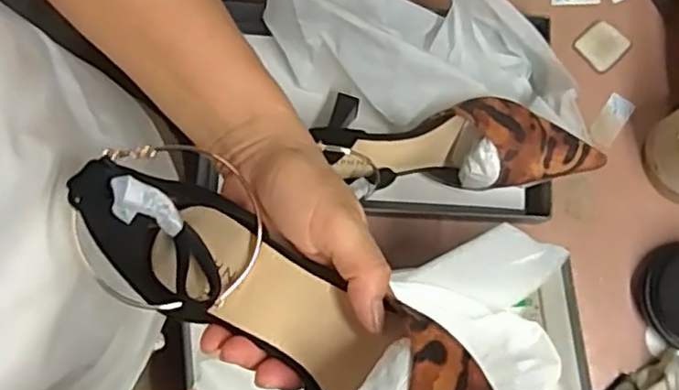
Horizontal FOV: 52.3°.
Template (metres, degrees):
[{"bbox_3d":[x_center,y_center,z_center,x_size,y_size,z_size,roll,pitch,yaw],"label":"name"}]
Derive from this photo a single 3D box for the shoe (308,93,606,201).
[{"bbox_3d":[0.095,-0.039,0.579,0.216,0.075,0.065,0,80,1],"label":"shoe"}]

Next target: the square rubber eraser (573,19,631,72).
[{"bbox_3d":[0.243,-0.139,0.642,0.042,0.005,0.039,-44,82,-6],"label":"square rubber eraser"}]

